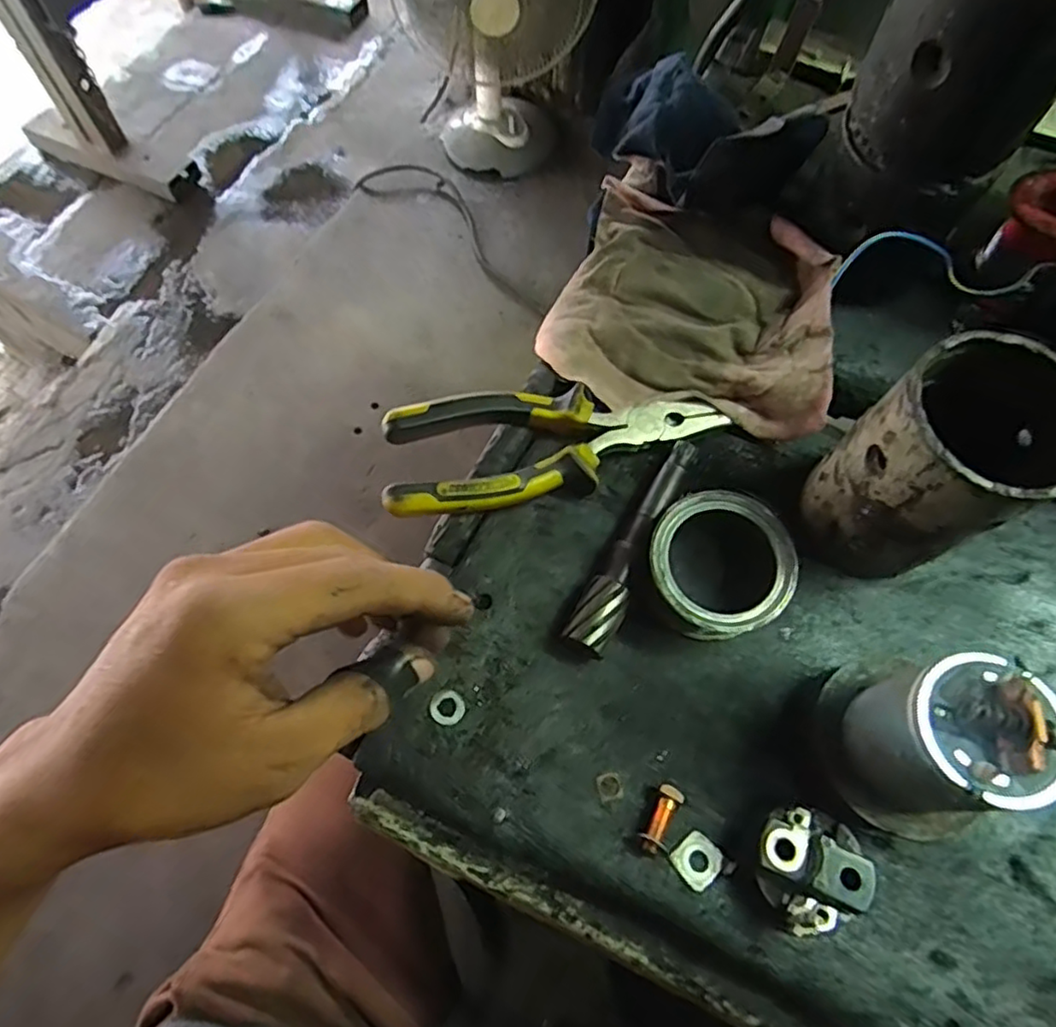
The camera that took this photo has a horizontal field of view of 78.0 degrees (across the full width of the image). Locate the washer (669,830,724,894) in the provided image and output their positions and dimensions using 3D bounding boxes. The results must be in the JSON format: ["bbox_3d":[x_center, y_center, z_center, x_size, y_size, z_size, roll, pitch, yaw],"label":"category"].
[{"bbox_3d":[0.070,0.143,0.269,0.018,0.004,0.018,-39,71,-17],"label":"washer"}]

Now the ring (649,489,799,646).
[{"bbox_3d":[0.087,0.027,0.304,0.064,0.038,0.063,0,65,-1],"label":"ring"}]

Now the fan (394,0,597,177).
[{"bbox_3d":[-0.060,-1.137,1.497,0.415,0.558,0.386,6,65,2],"label":"fan"}]

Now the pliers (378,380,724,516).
[{"bbox_3d":[0.015,-0.038,0.321,0.170,0.027,0.055,-13,66,-7],"label":"pliers"}]

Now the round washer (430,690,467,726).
[{"bbox_3d":[-0.035,0.085,0.284,0.015,0.004,0.015,0,65,-1],"label":"round washer"}]

